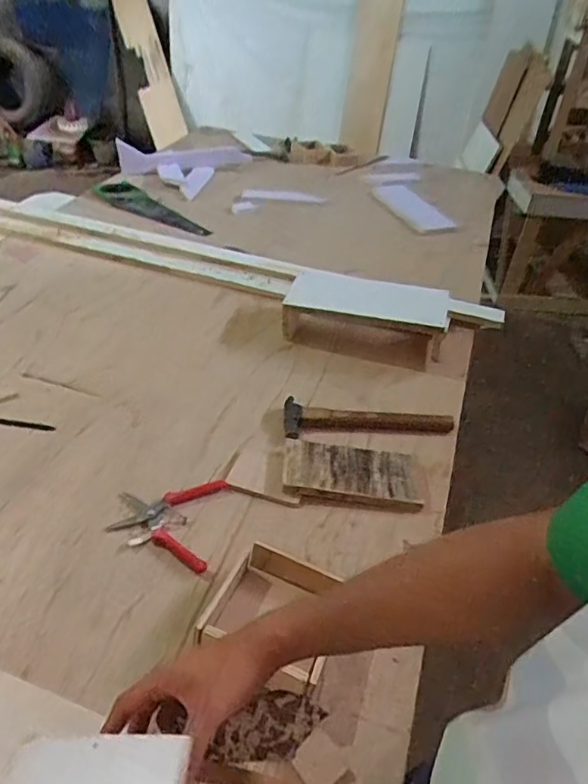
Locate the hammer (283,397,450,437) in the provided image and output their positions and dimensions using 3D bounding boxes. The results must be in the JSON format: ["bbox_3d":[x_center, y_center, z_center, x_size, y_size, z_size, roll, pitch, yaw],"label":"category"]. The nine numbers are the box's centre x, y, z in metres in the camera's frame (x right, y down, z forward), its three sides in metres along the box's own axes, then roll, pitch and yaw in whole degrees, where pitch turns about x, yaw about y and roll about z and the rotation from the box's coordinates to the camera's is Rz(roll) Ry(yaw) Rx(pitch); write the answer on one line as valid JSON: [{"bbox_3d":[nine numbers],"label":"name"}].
[{"bbox_3d":[0.130,0.052,0.988,0.293,0.042,0.088,-1,41,-7],"label":"hammer"}]

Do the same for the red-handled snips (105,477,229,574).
[{"bbox_3d":[-0.187,0.185,0.821,0.146,0.015,0.144,6,41,1],"label":"red-handled snips"}]

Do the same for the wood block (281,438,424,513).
[{"bbox_3d":[0.090,0.128,0.883,0.212,0.024,0.111,6,41,2],"label":"wood block"}]

